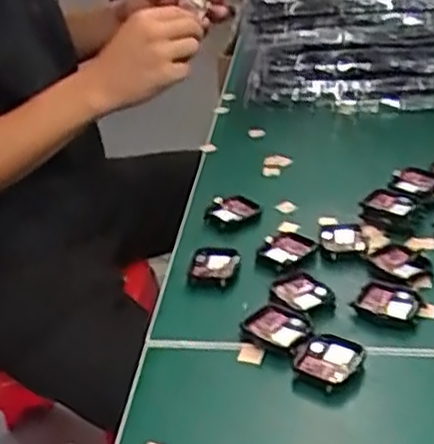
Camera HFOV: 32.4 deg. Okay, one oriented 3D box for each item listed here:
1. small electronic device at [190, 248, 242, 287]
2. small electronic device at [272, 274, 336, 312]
[{"bbox_3d":[-0.001,0.034,0.583,0.037,0.007,0.043,4,31,12],"label":"small electronic device"},{"bbox_3d":[0.063,0.052,0.546,0.037,0.006,0.041,-22,35,-28],"label":"small electronic device"}]

